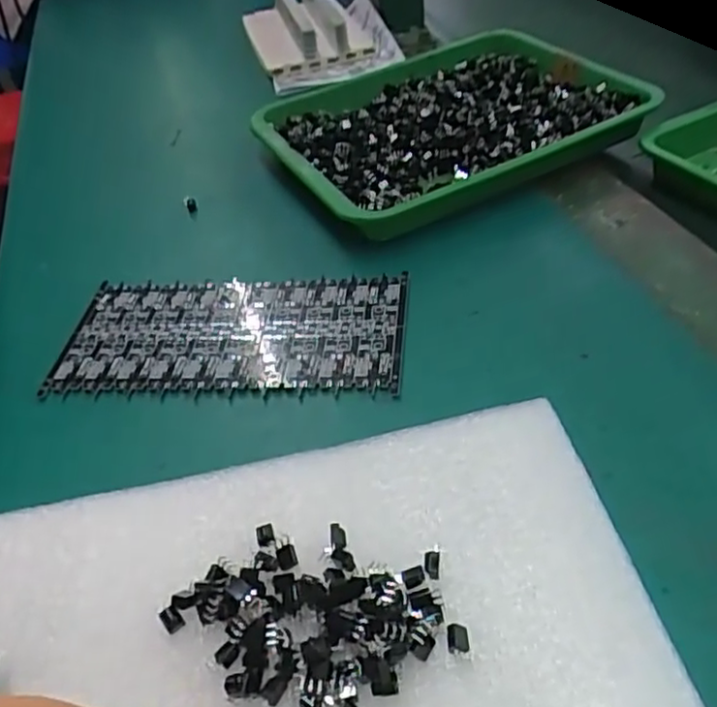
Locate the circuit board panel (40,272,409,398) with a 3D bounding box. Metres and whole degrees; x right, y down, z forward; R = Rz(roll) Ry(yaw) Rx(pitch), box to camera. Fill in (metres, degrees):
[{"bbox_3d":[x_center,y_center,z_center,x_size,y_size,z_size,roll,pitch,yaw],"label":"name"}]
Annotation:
[{"bbox_3d":[-0.059,-0.010,0.317,0.161,0.008,0.071,0,44,9],"label":"circuit board panel"}]

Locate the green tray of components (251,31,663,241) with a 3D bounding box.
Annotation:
[{"bbox_3d":[0.056,-0.149,0.432,0.221,0.027,0.165,-24,45,-16],"label":"green tray of components"}]

